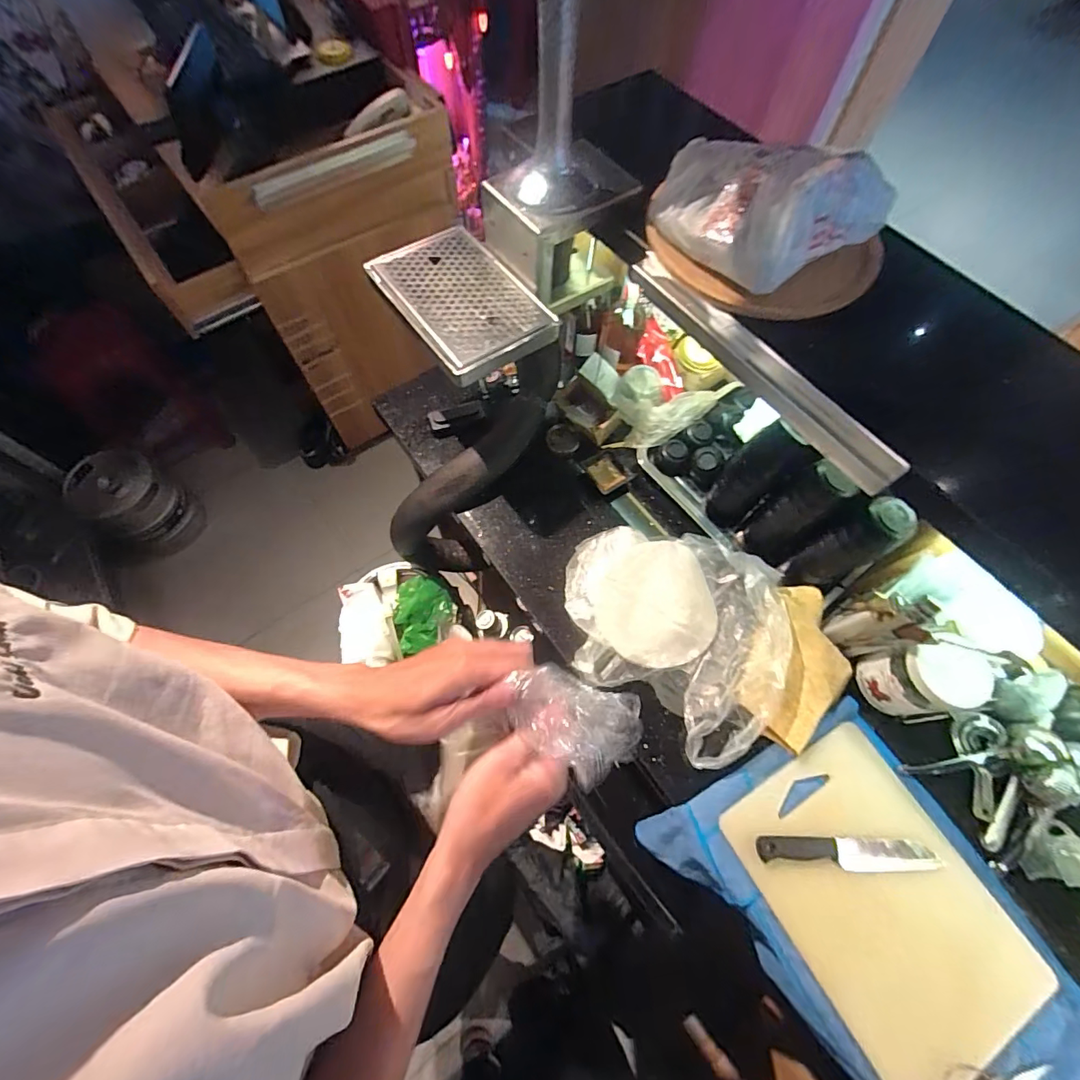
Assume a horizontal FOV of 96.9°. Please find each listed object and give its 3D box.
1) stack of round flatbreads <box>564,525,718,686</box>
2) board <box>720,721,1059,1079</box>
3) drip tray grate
[{"bbox_3d":[0.155,0.091,0.749,0.224,0.037,0.240,-6,66,-4],"label":"stack of round flatbreads"},{"bbox_3d":[0.428,0.450,0.604,0.250,0.016,0.335,-27,70,-13],"label":"board"},{"bbox_3d":[-0.114,-0.343,0.675,0.171,0.032,0.250,-33,74,-12],"label":"drip tray grate"}]

